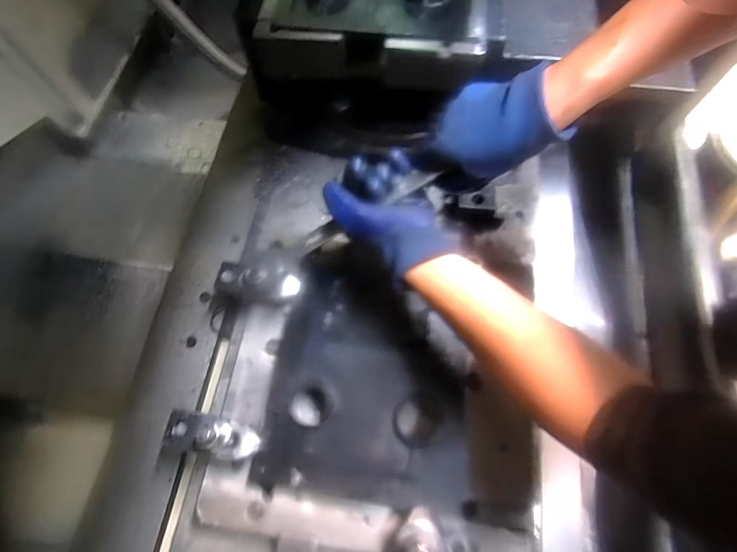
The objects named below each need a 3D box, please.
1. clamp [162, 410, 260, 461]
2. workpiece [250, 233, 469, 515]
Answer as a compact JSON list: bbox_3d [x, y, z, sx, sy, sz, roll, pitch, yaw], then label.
[{"bbox_3d":[-0.161,0.160,0.399,0.098,0.030,0.041,9,68,6],"label":"clamp"},{"bbox_3d":[0.006,0.098,0.453,0.210,0.042,0.273,5,67,4],"label":"workpiece"}]

